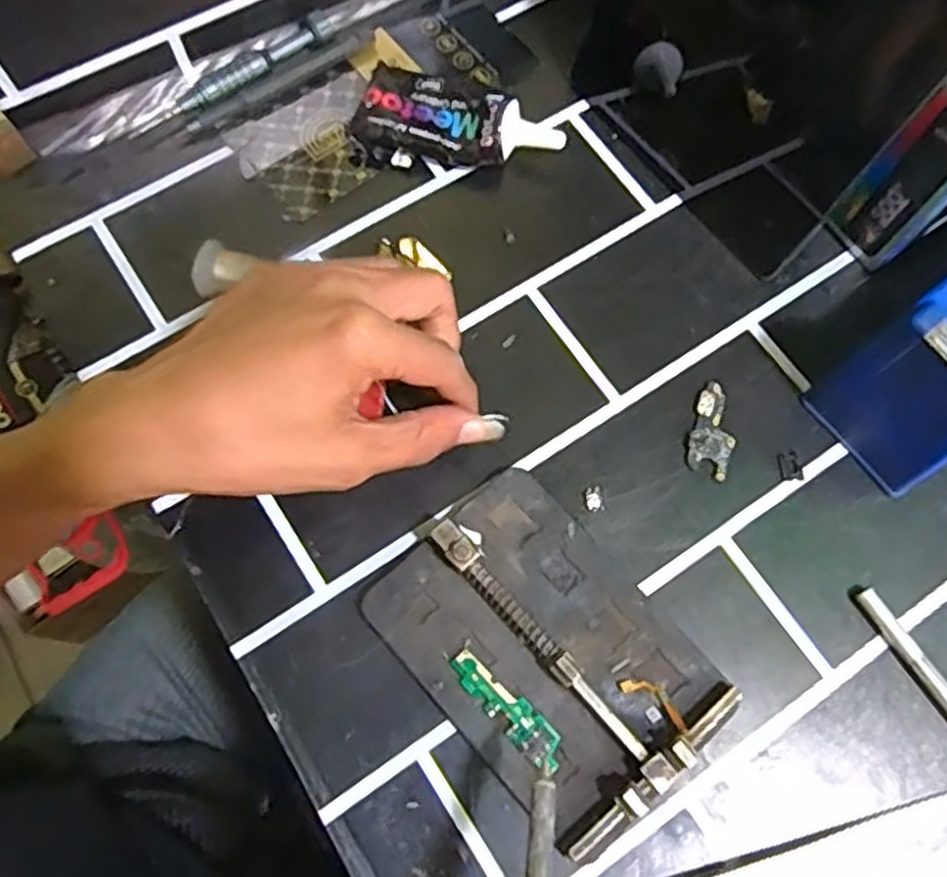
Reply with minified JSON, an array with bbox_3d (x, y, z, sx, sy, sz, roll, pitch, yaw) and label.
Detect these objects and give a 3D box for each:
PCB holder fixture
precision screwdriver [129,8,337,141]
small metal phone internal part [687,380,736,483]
[{"bbox_3d":[0.028,0.080,0.296,0.088,0.017,0.126,-41,76,-11],"label":"PCB holder fixture"},{"bbox_3d":[-0.116,-0.177,0.379,0.112,0.010,0.014,-37,77,-12],"label":"precision screwdriver"},{"bbox_3d":[0.106,-0.004,0.338,0.019,0.004,0.043,18,73,4],"label":"small metal phone internal part"}]

